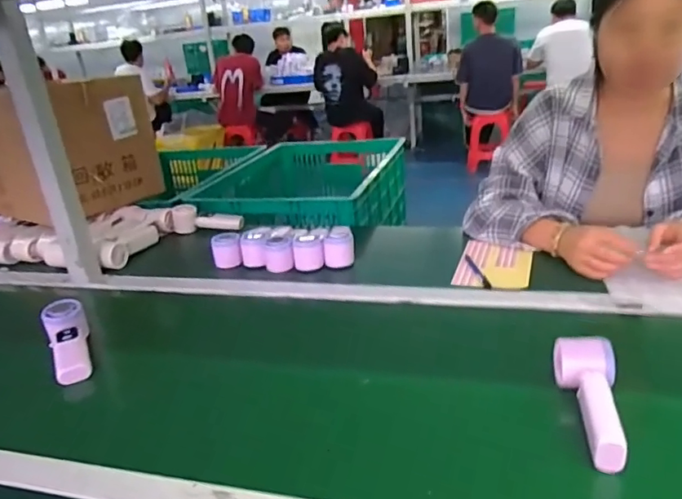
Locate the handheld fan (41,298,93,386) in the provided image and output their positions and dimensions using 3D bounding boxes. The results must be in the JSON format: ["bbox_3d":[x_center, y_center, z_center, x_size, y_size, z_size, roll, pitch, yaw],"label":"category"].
[{"bbox_3d":[-0.400,0.140,0.775,0.058,0.055,0.162,-18,38,-24],"label":"handheld fan"}]

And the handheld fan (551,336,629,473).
[{"bbox_3d":[0.255,0.152,0.546,0.060,0.044,0.156,2,24,21],"label":"handheld fan"}]

